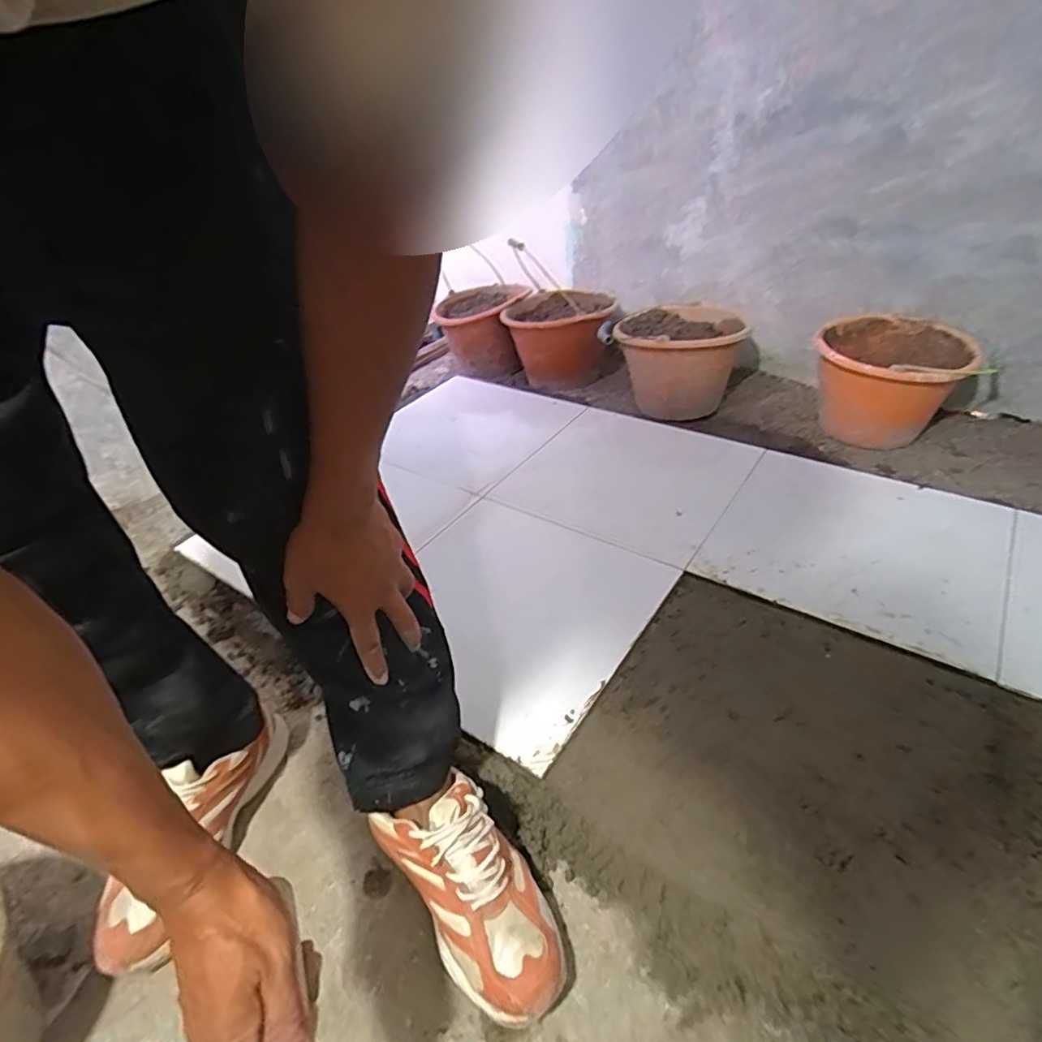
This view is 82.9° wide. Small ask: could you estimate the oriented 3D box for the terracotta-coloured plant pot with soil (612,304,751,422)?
[{"bbox_3d":[0.364,-0.375,1.379,0.267,0.176,0.282,12,40,22],"label":"terracotta-coloured plant pot with soil"}]

